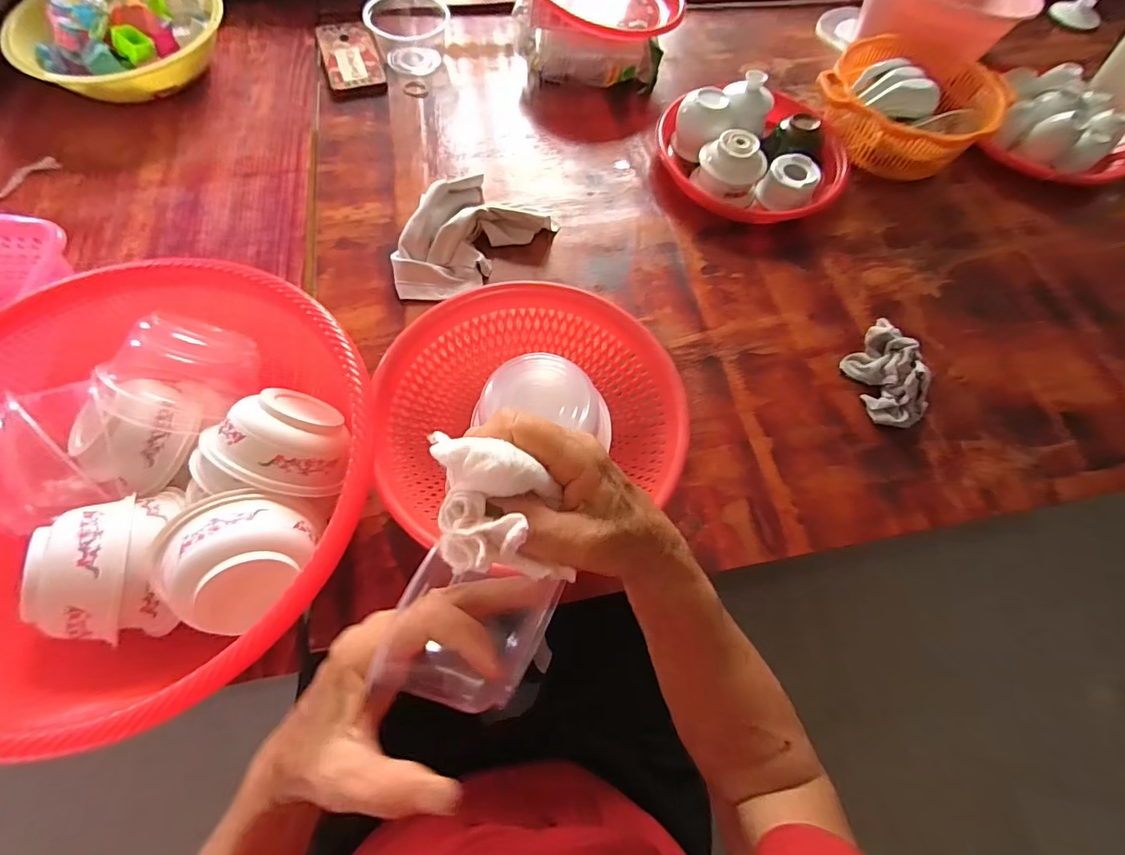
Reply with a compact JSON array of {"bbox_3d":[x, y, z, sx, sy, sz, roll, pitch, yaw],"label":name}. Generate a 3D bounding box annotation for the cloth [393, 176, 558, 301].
[{"bbox_3d":[-0.114,-0.220,0.556,0.112,0.045,0.192,40,71,13],"label":"cloth"}]

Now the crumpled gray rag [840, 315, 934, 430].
[{"bbox_3d":[0.346,-0.063,0.513,0.064,0.040,0.124,-10,67,-7],"label":"crumpled gray rag"}]

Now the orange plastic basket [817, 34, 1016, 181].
[{"bbox_3d":[0.453,-0.422,0.655,0.208,0.075,0.166,38,70,13],"label":"orange plastic basket"}]

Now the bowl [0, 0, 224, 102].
[{"bbox_3d":[-0.583,-0.521,0.641,0.237,0.075,0.236,1,67,-2],"label":"bowl"}]

